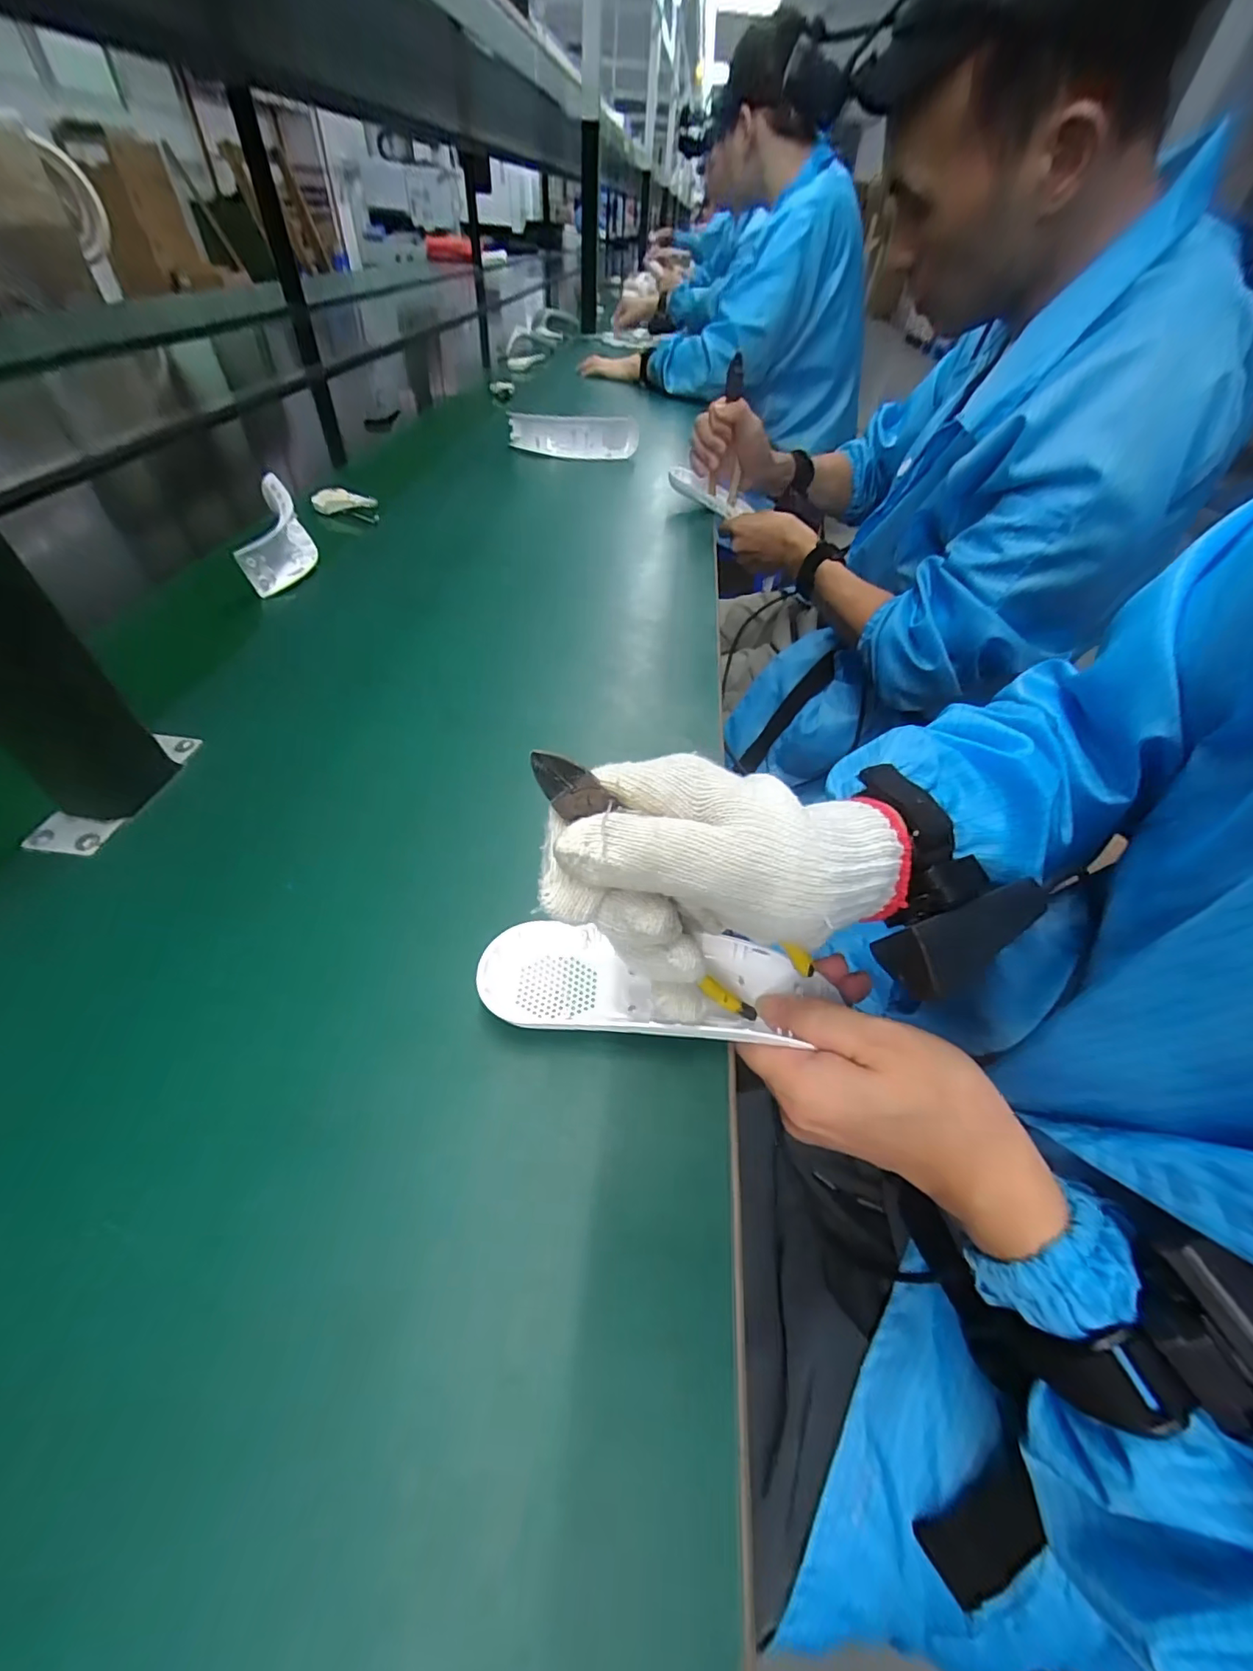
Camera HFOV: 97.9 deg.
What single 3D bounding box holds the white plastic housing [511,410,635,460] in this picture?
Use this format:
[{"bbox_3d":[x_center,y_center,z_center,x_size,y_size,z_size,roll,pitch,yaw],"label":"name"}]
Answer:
[{"bbox_3d":[-0.081,-0.607,0.833,0.192,0.059,0.029,5,49,-5],"label":"white plastic housing"}]

